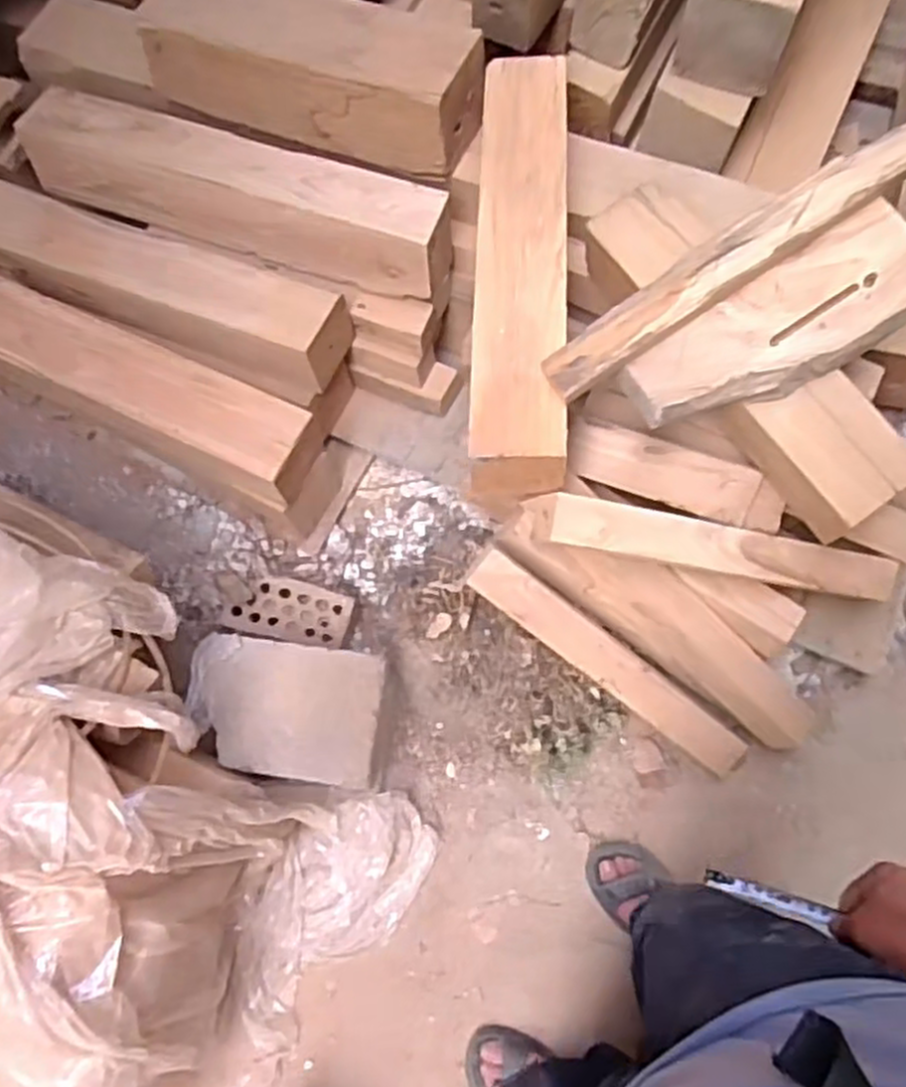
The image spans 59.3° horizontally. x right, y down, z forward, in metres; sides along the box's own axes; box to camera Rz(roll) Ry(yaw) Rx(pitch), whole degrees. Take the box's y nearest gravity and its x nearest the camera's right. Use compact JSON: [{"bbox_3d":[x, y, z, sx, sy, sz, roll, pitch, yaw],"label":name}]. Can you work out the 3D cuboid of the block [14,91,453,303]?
[{"bbox_3d":[-0.368,-0.594,1.326,0.772,0.124,0.152,21,71,10],"label":"block"}]

